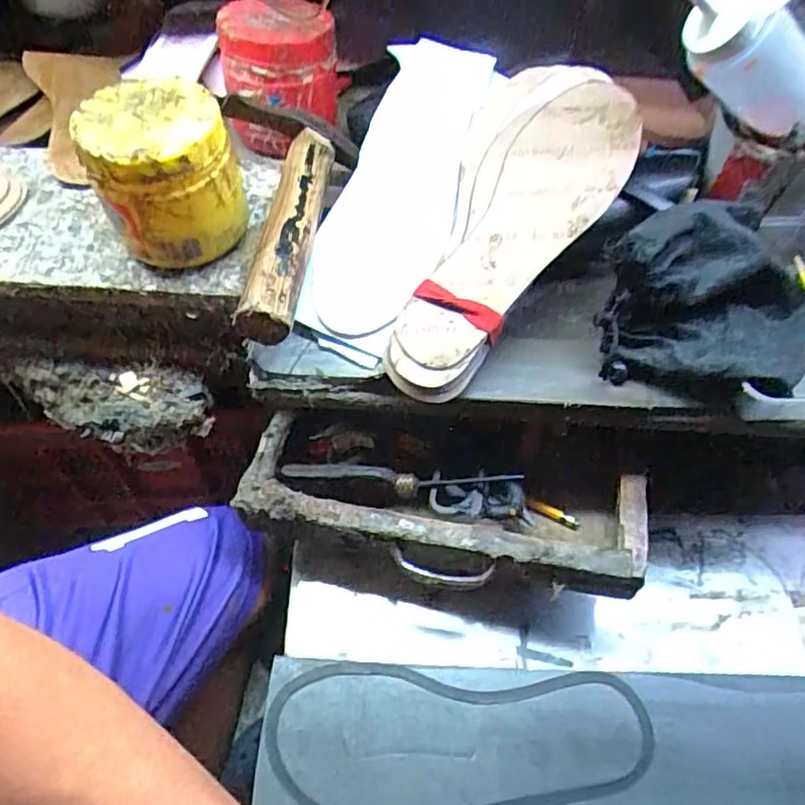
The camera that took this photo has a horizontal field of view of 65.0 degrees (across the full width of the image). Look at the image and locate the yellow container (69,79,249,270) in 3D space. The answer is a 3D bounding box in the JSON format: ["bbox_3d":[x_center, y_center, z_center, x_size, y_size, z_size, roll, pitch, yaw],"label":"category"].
[{"bbox_3d":[-0.163,-0.153,0.432,0.093,0.091,0.087,-19,58,-13],"label":"yellow container"}]

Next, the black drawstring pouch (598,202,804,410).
[{"bbox_3d":[0.199,-0.064,0.409,0.136,0.079,0.100,22,58,14],"label":"black drawstring pouch"}]

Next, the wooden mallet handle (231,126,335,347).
[{"bbox_3d":[-0.077,-0.123,0.446,0.035,0.039,0.200,5,56,3],"label":"wooden mallet handle"}]

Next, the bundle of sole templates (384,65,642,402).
[{"bbox_3d":[0.070,-0.122,0.429,0.107,0.024,0.262,26,78,16],"label":"bundle of sole templates"}]

